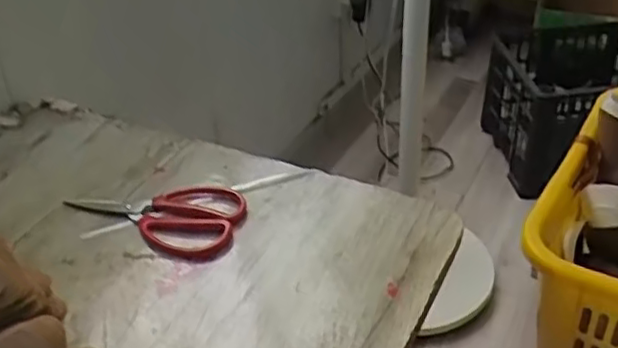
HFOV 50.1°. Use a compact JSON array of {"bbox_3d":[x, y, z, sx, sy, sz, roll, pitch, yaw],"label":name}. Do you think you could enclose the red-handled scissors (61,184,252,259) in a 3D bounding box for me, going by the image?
[{"bbox_3d":[-0.156,0.035,0.680,0.189,0.011,0.104,11,37,21],"label":"red-handled scissors"}]

